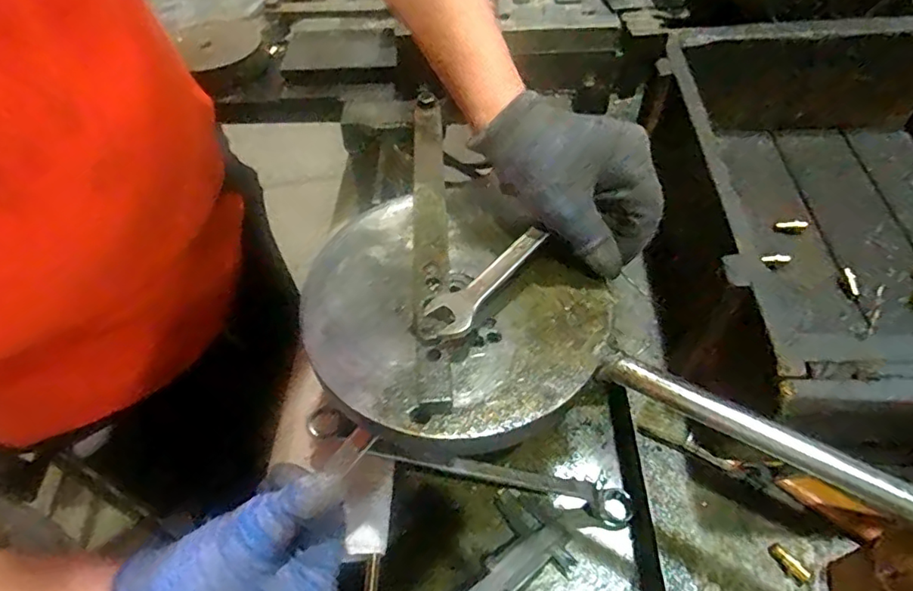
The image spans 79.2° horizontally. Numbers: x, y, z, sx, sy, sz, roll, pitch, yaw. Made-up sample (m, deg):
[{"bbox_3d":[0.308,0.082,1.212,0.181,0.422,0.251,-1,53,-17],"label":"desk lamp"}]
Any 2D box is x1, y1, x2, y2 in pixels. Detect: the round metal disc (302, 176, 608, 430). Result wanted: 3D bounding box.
[{"bbox_3d":[-0.007,0.001,0.338,0.169,0.013,0.177,-2,52,2],"label":"round metal disc"}]

